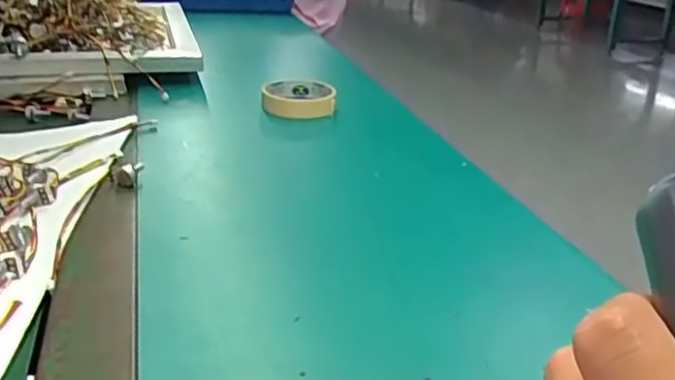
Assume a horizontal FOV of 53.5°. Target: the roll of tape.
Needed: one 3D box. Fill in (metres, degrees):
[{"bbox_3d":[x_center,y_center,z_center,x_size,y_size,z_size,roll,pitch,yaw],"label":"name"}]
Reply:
[{"bbox_3d":[-0.044,-0.106,0.769,0.081,0.027,0.081,1,23,-4],"label":"roll of tape"}]

